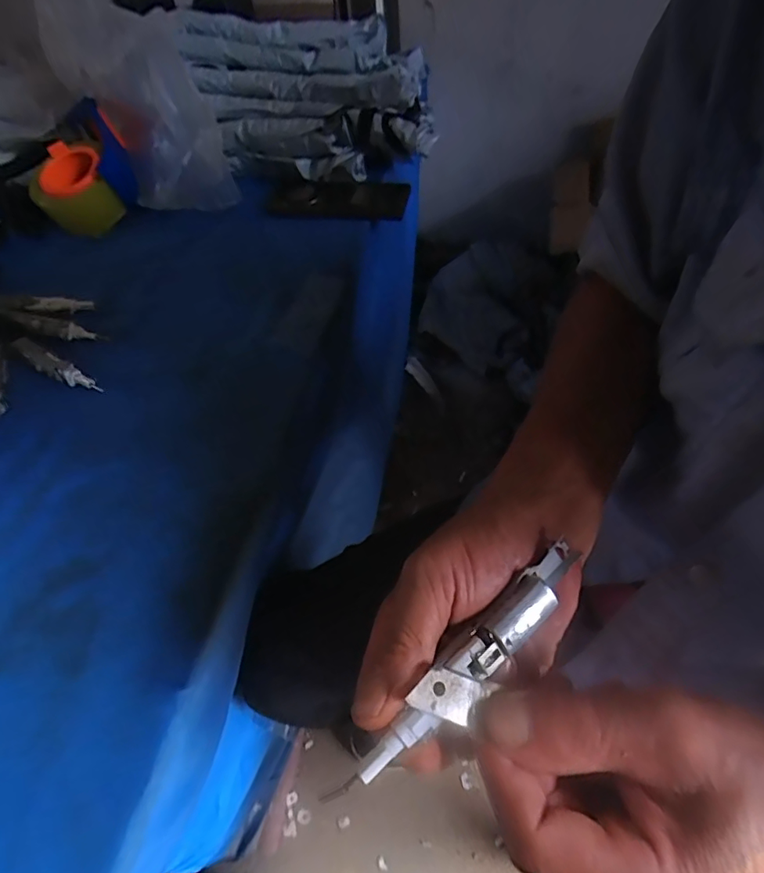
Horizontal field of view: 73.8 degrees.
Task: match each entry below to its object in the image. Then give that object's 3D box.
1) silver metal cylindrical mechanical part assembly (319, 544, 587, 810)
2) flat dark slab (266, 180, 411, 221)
[{"bbox_3d":[0.038,0.093,0.209,0.140,0.020,0.020,-36,59,-23],"label":"silver metal cylindrical mechanical part assembly"},{"bbox_3d":[-0.054,-0.279,0.596,0.163,0.009,0.065,7,53,11],"label":"flat dark slab"}]

